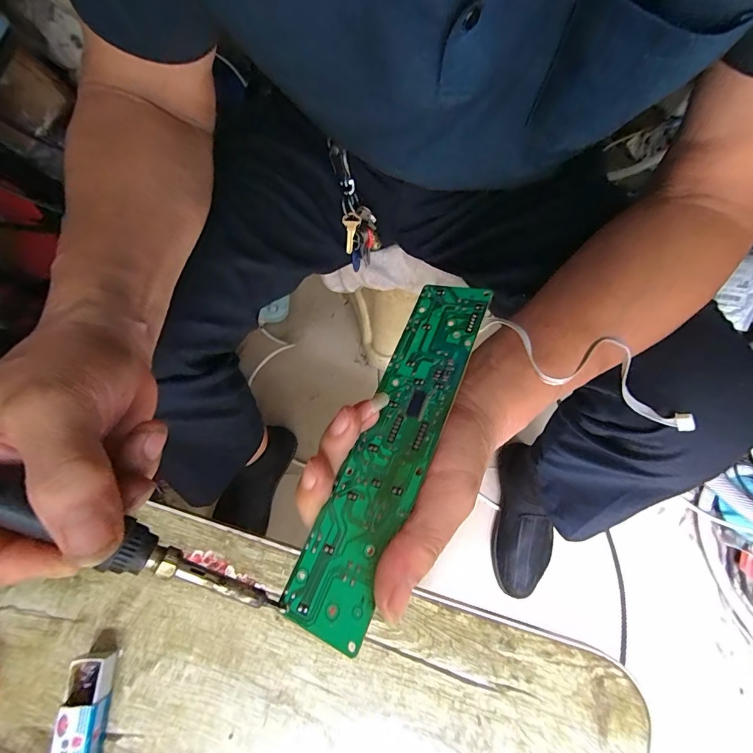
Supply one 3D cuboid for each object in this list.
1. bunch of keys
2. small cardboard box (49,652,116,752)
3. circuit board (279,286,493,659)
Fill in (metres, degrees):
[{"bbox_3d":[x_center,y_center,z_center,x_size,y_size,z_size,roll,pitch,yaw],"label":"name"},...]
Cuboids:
[{"bbox_3d":[-0.028,-0.196,0.479,0.044,0.152,0.032,-30,45,-12],"label":"bunch of keys"},{"bbox_3d":[-0.177,0.211,0.244,0.024,0.021,0.072,-1,69,-1],"label":"small cardboard box"},{"bbox_3d":[0.011,0.031,0.221,0.045,0.004,0.203,13,65,28],"label":"circuit board"}]

